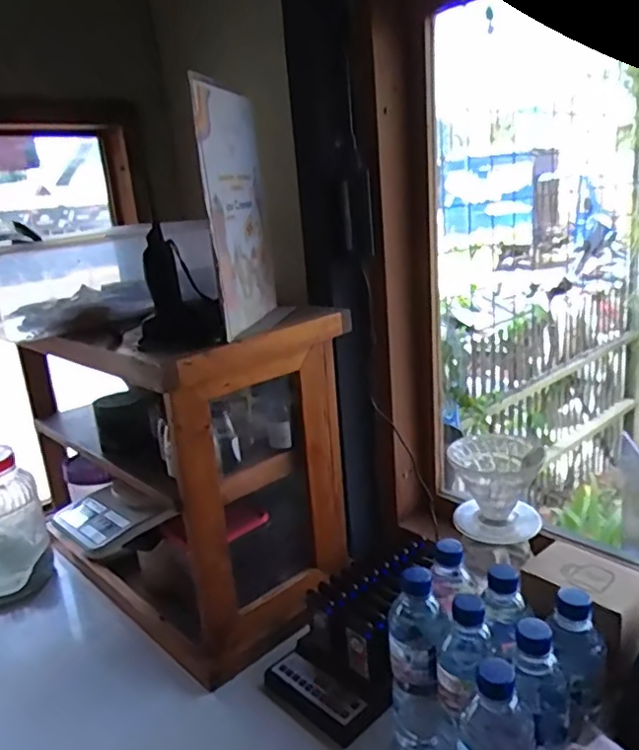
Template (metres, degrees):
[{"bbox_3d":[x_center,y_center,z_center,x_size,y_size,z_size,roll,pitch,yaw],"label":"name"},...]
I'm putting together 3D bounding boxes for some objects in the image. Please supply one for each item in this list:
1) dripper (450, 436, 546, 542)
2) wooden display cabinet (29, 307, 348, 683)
[{"bbox_3d":[0.218,0.150,0.747,0.103,0.111,0.109,-3,17,4],"label":"dripper"},{"bbox_3d":[-0.202,0.136,0.960,0.426,0.454,0.298,11,22,42],"label":"wooden display cabinet"}]

